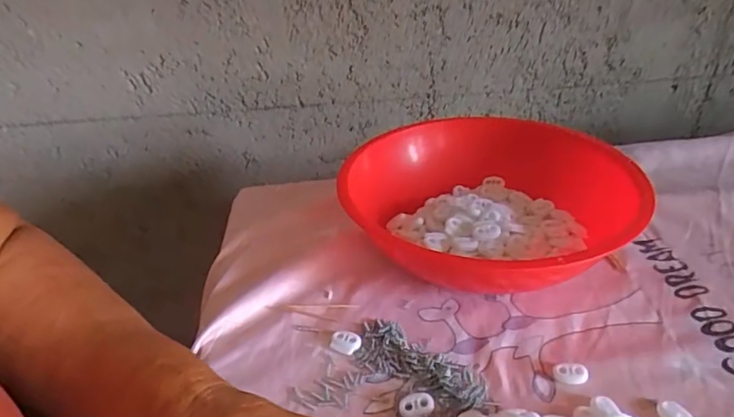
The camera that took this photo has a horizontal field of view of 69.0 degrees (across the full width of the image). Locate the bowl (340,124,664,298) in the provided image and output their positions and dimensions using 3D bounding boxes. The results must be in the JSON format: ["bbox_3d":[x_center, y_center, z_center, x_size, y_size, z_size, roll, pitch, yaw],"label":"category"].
[{"bbox_3d":[0.105,0.002,0.476,0.228,0.083,0.226,-3,32,2],"label":"bowl"}]

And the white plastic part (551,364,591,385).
[{"bbox_3d":[0.140,0.113,0.367,0.023,0.008,0.014,1,32,7],"label":"white plastic part"}]

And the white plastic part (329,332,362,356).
[{"bbox_3d":[-0.017,0.100,0.400,0.023,0.006,0.016,7,34,16],"label":"white plastic part"}]

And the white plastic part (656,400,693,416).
[{"bbox_3d":[0.195,0.130,0.336,0.013,0.007,0.022,-18,35,-22],"label":"white plastic part"}]

